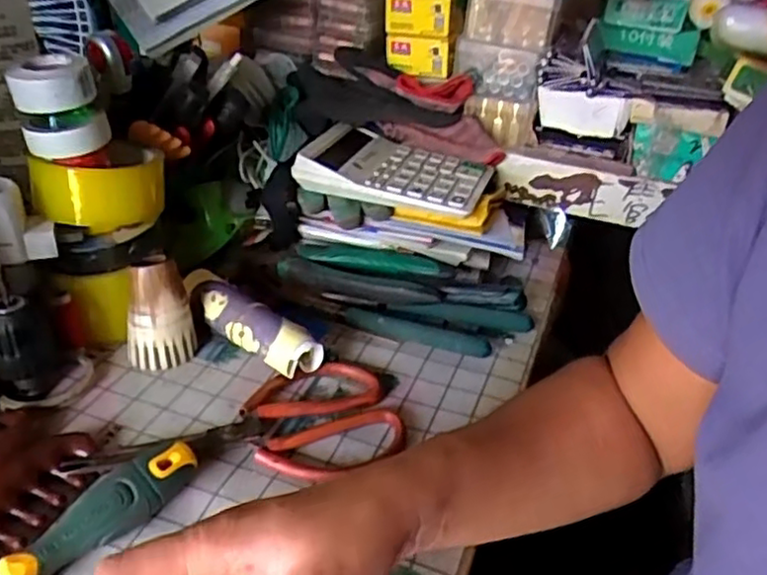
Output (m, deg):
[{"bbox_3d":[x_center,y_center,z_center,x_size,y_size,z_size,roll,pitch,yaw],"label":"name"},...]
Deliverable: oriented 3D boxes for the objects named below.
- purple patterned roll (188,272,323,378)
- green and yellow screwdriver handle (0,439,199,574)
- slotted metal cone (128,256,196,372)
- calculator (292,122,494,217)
[{"bbox_3d":[-0.101,0.025,0.501,0.132,0.031,0.029,27,39,32],"label":"purple patterned roll"},{"bbox_3d":[-0.149,0.121,0.364,0.025,0.031,0.105,23,37,28],"label":"green and yellow screwdriver handle"},{"bbox_3d":[-0.164,0.016,0.493,0.047,0.077,0.045,-6,33,-16],"label":"slotted metal cone"},{"bbox_3d":[0.013,-0.111,0.616,0.155,0.034,0.109,12,33,13],"label":"calculator"}]

